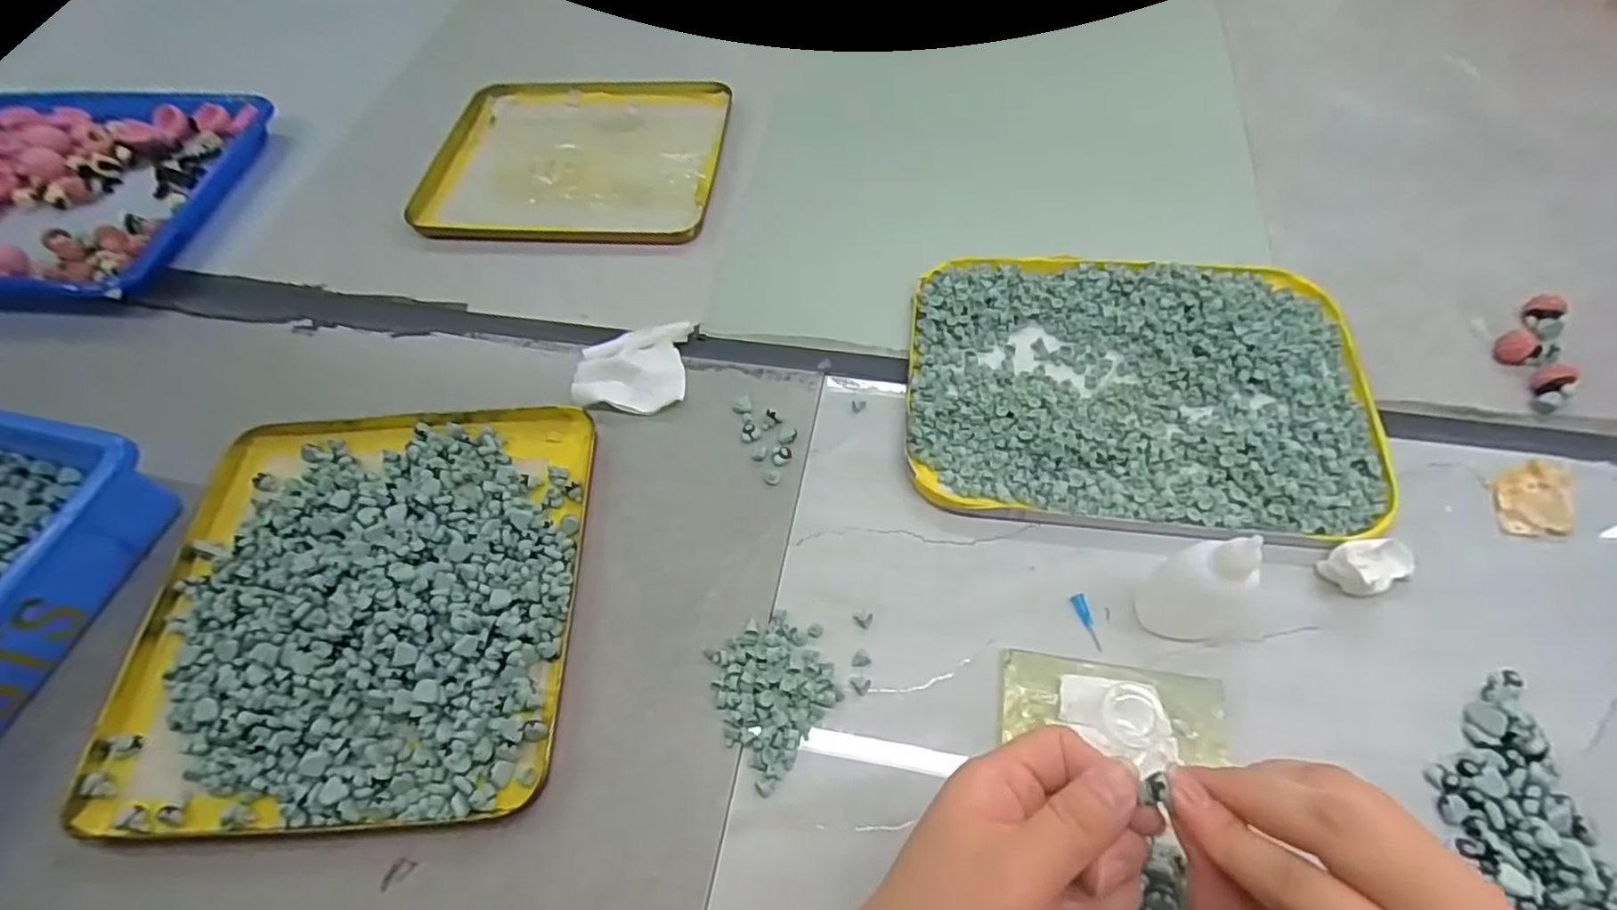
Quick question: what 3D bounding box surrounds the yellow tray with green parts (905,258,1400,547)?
[{"bbox_3d":[0.203,-0.048,0.433,0.270,0.016,0.199,5,58,7],"label":"yellow tray with green parts"}]

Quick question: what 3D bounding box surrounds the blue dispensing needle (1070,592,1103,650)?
[{"bbox_3d":[0.150,0.089,0.368,0.007,0.006,0.030,-17,59,-8],"label":"blue dispensing needle"}]

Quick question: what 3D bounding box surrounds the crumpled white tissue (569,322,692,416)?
[{"bbox_3d":[-0.122,-0.061,0.470,0.074,0.010,0.073,-4,58,2],"label":"crumpled white tissue"}]

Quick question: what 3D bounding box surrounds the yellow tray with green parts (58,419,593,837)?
[{"bbox_3d":[-0.250,0.074,0.388,0.241,0.025,0.238,-3,58,2],"label":"yellow tray with green parts"}]

